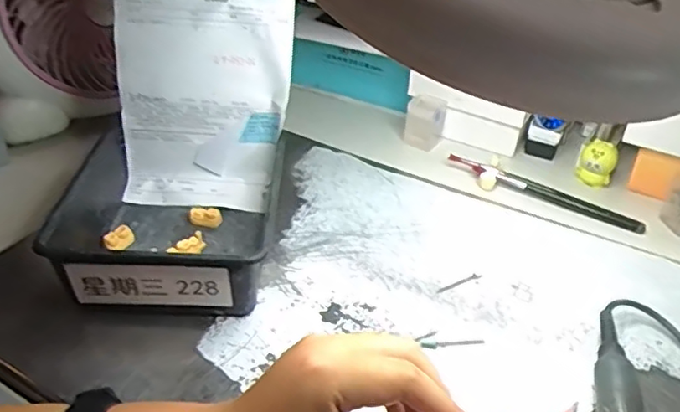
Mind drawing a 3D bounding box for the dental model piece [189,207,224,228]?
[{"bbox_3d":[-0.118,0.009,0.541,0.027,0.015,0.013,4,36,1],"label":"dental model piece"}]

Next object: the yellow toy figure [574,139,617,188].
[{"bbox_3d":[0.258,-0.042,0.620,0.033,0.049,0.026,17,39,18],"label":"yellow toy figure"}]

